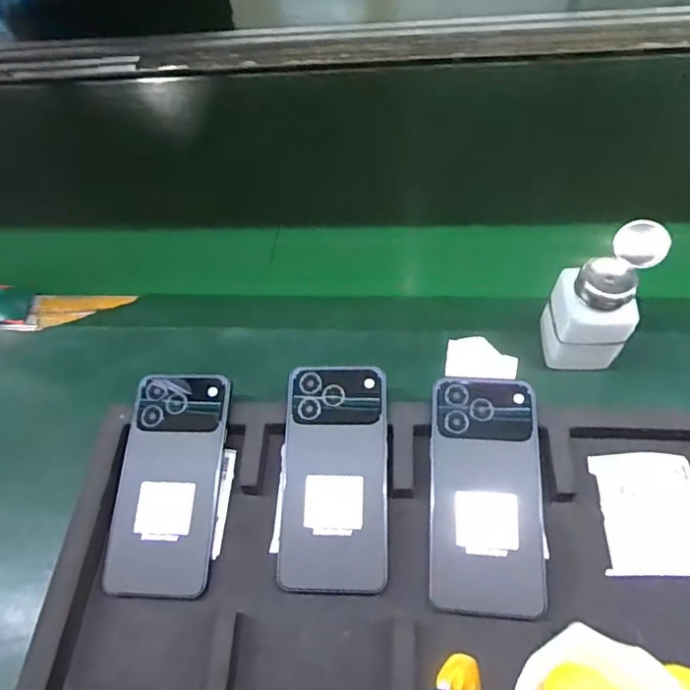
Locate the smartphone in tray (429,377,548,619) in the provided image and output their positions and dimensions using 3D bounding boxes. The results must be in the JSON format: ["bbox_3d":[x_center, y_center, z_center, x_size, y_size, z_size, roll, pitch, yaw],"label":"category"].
[{"bbox_3d":[0.101,0.101,0.385,0.077,0.008,0.157,3,68,5],"label":"smartphone in tray"}]

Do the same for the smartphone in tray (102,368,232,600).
[{"bbox_3d":[-0.131,0.099,0.406,0.074,0.007,0.158,1,67,2],"label":"smartphone in tray"}]

